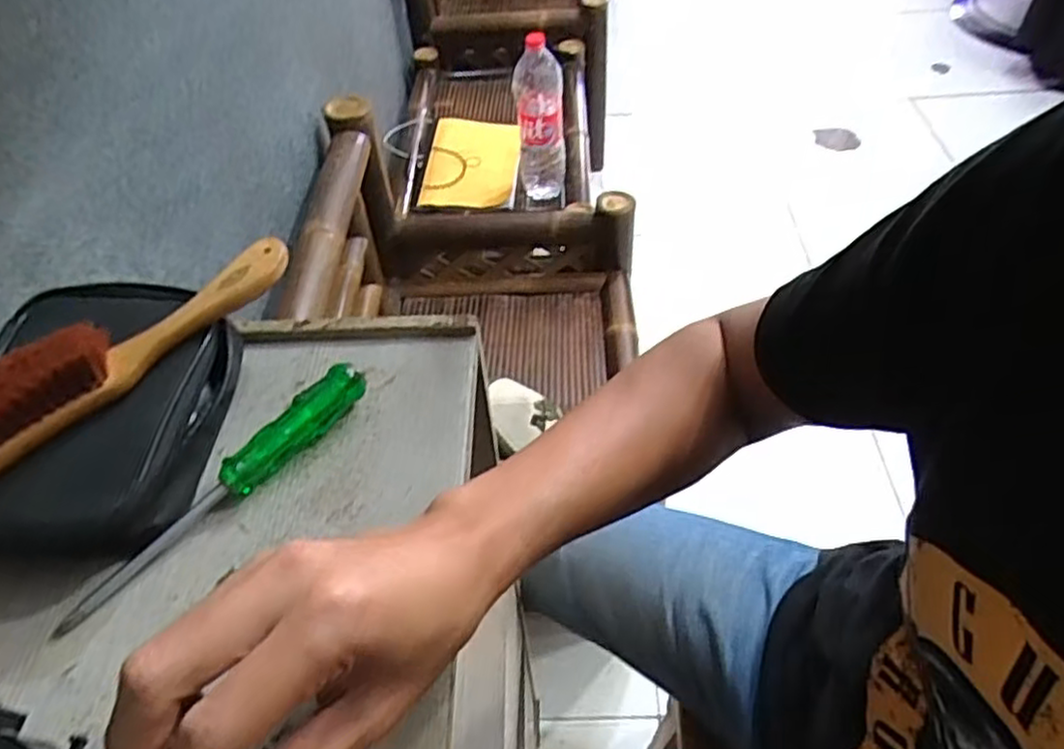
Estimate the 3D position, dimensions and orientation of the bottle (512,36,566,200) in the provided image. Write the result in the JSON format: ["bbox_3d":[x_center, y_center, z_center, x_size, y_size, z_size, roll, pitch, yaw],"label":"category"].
[{"bbox_3d":[0.016,-0.494,1.412,0.091,0.318,0.084,-7,50,-1],"label":"bottle"}]

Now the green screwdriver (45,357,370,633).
[{"bbox_3d":[-0.168,0.061,0.390,0.019,0.023,0.189,33,60,28],"label":"green screwdriver"}]

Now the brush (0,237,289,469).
[{"bbox_3d":[-0.240,-0.003,0.379,0.040,0.035,0.257,30,59,27],"label":"brush"}]

